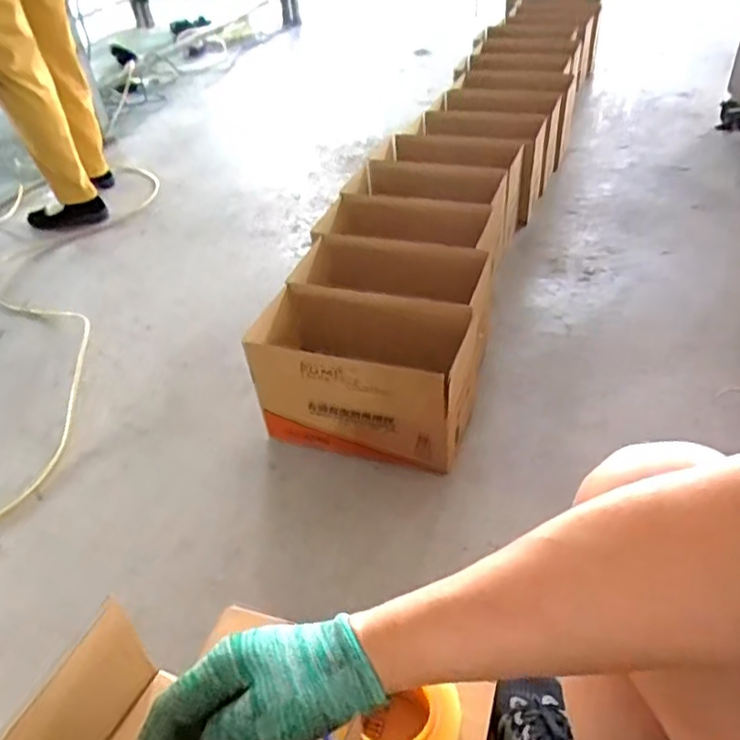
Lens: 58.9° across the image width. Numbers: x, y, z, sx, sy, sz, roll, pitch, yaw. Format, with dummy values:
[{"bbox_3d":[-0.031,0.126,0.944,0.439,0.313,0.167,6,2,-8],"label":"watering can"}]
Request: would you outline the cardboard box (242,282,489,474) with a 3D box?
[{"bbox_3d":[-0.012,0.021,1.125,0.348,0.239,0.158,11,43,18],"label":"cardboard box"}]

